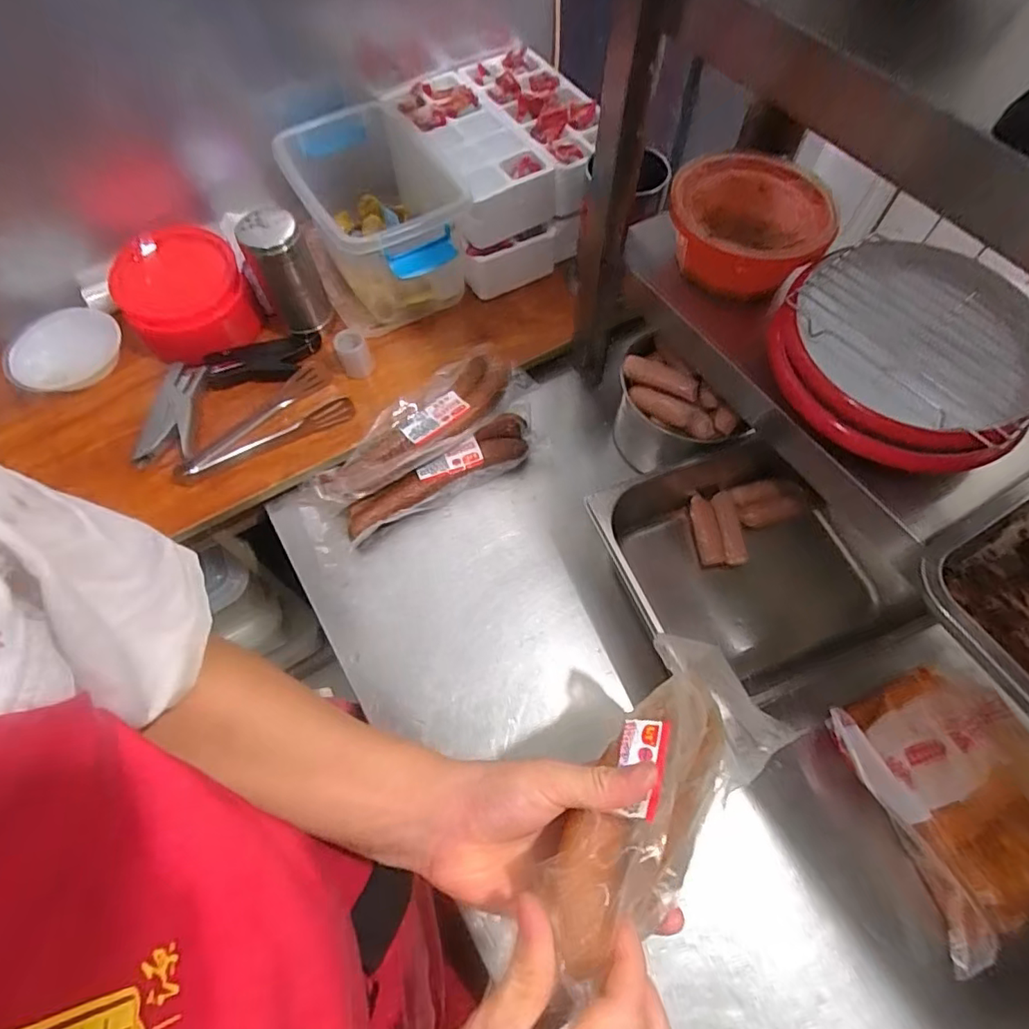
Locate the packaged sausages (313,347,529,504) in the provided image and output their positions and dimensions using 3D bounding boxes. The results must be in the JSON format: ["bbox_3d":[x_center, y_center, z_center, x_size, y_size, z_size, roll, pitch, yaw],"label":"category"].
[{"bbox_3d":[-0.117,-0.113,0.682,0.280,0.026,0.093,-35,69,-15],"label":"packaged sausages"}]

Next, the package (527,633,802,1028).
[{"bbox_3d":[0.096,0.175,0.354,0.106,0.041,0.255,43,37,18],"label":"package"}]

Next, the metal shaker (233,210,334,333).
[{"bbox_3d":[-0.283,-0.298,0.695,0.073,0.143,0.069,-21,66,-10],"label":"metal shaker"}]

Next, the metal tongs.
[{"bbox_3d":[-0.315,-0.111,0.686,0.215,0.022,0.087,-32,68,-14],"label":"metal tongs"}]

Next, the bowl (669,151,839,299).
[{"bbox_3d":[0.234,-0.292,0.569,0.154,0.082,0.144,8,65,4],"label":"bowl"}]

